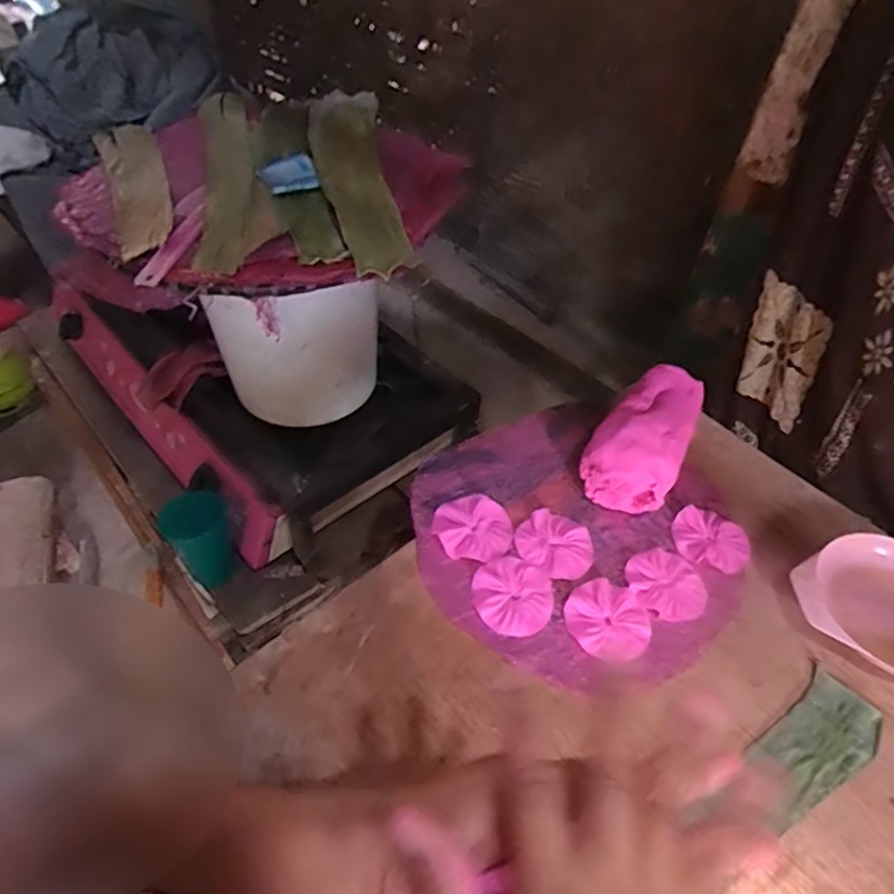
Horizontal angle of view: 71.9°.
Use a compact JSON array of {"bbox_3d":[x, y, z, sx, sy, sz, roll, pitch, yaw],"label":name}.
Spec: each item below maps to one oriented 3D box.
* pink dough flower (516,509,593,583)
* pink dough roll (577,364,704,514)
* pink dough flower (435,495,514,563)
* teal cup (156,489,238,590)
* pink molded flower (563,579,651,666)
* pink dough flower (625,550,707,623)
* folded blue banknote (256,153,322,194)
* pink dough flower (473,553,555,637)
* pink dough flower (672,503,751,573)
[{"bbox_3d":[0.108,0.096,0.611,0.074,0.009,0.068,32,54,24],"label":"pink dough flower"},{"bbox_3d":[0.217,-0.012,0.674,0.094,0.074,0.187,27,52,20],"label":"pink dough roll"},{"bbox_3d":[0.028,0.081,0.621,0.074,0.009,0.072,3,48,0],"label":"pink dough flower"},{"bbox_3d":[-0.311,0.112,0.782,0.077,0.096,0.073,1,48,-2],"label":"teal cup"},{"bbox_3d":[0.148,0.157,0.562,0.073,0.004,0.074,1,48,-2],"label":"pink molded flower"},{"bbox_3d":[0.213,0.132,0.595,0.071,0.004,0.076,1,48,-2],"label":"pink dough flower"},{"bbox_3d":[-0.177,-0.307,0.690,0.058,0.007,0.081,-17,51,-17],"label":"folded blue banknote"},{"bbox_3d":[0.063,0.137,0.576,0.072,0.005,0.080,1,48,-2],"label":"pink dough flower"},{"bbox_3d":[0.272,0.094,0.632,0.075,0.007,0.066,14,49,10],"label":"pink dough flower"}]

